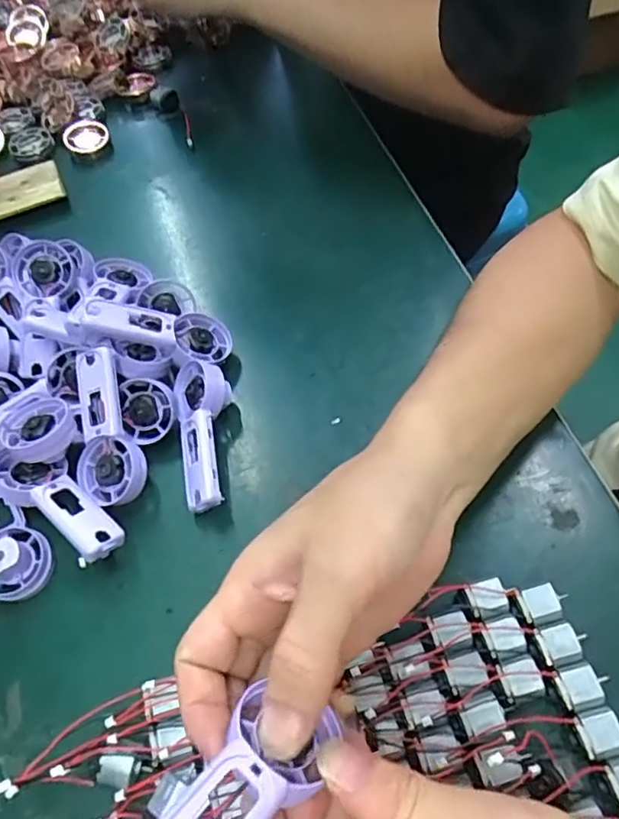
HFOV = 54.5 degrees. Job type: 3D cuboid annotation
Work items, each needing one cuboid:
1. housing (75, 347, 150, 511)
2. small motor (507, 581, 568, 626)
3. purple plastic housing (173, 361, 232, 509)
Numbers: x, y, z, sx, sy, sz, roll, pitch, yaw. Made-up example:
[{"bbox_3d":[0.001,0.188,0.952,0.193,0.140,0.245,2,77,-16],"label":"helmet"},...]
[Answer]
[{"bbox_3d":[-0.123,0.010,0.358,0.037,0.016,0.092,-14,79,-4],"label":"housing"},{"bbox_3d":[0.114,0.099,0.306,0.026,0.016,0.017,-17,59,-6],"label":"small motor"},{"bbox_3d":[-0.065,0.013,0.363,0.033,0.016,0.097,-22,60,20],"label":"purple plastic housing"}]

